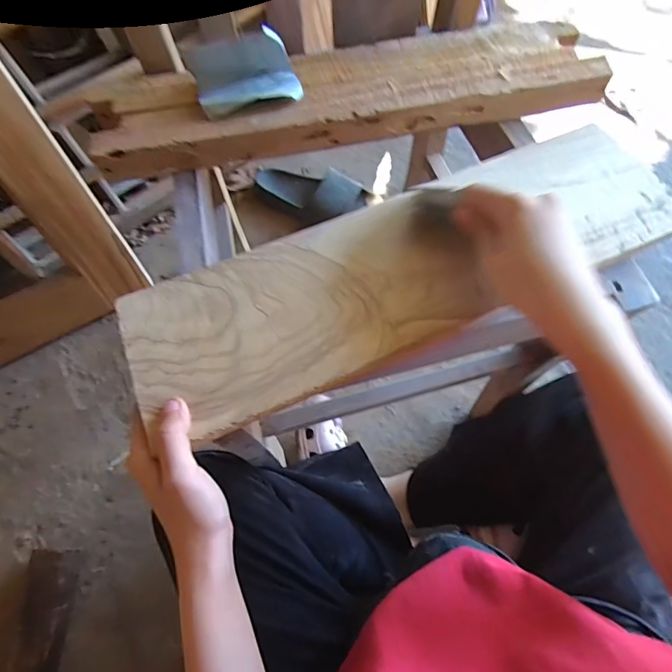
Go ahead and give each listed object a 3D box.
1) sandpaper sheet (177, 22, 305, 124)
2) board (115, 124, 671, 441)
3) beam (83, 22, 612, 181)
[{"bbox_3d":[-0.082,-0.237,0.393,0.094,0.040,0.062,-15,67,-5],"label":"sandpaper sheet"},{"bbox_3d":[0.059,-0.059,0.350,0.440,0.025,0.131,-23,68,-9],"label":"board"},{"bbox_3d":[0.011,-0.233,0.426,0.465,0.032,0.104,-9,65,-3],"label":"beam"}]

